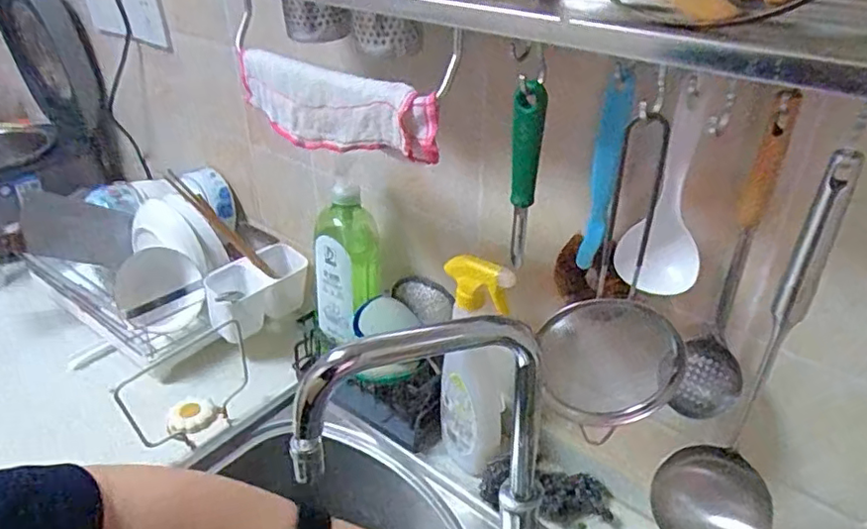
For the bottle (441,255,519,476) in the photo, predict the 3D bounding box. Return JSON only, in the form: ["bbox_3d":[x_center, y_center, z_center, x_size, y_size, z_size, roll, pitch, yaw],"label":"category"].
[{"bbox_3d":[0.050,0.124,0.710,0.084,0.295,0.053,12,34,17],"label":"bottle"}]

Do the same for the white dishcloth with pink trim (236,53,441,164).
[{"bbox_3d":[-0.099,-0.148,0.576,0.252,0.073,0.033,21,38,29],"label":"white dishcloth with pink trim"}]

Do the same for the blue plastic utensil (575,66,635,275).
[{"bbox_3d":[0.151,-0.078,0.539,0.022,0.181,0.009,18,37,25],"label":"blue plastic utensil"}]

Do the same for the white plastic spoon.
[{"bbox_3d":[0.198,-0.056,0.507,0.068,0.177,0.021,17,36,23],"label":"white plastic spoon"}]

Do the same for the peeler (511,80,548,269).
[{"bbox_3d":[0.076,-0.069,0.514,0.022,0.169,0.022,4,33,5],"label":"peeler"}]

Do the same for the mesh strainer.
[{"bbox_3d":[0.159,0.012,0.530,0.112,0.307,0.085,6,33,9],"label":"mesh strainer"}]

